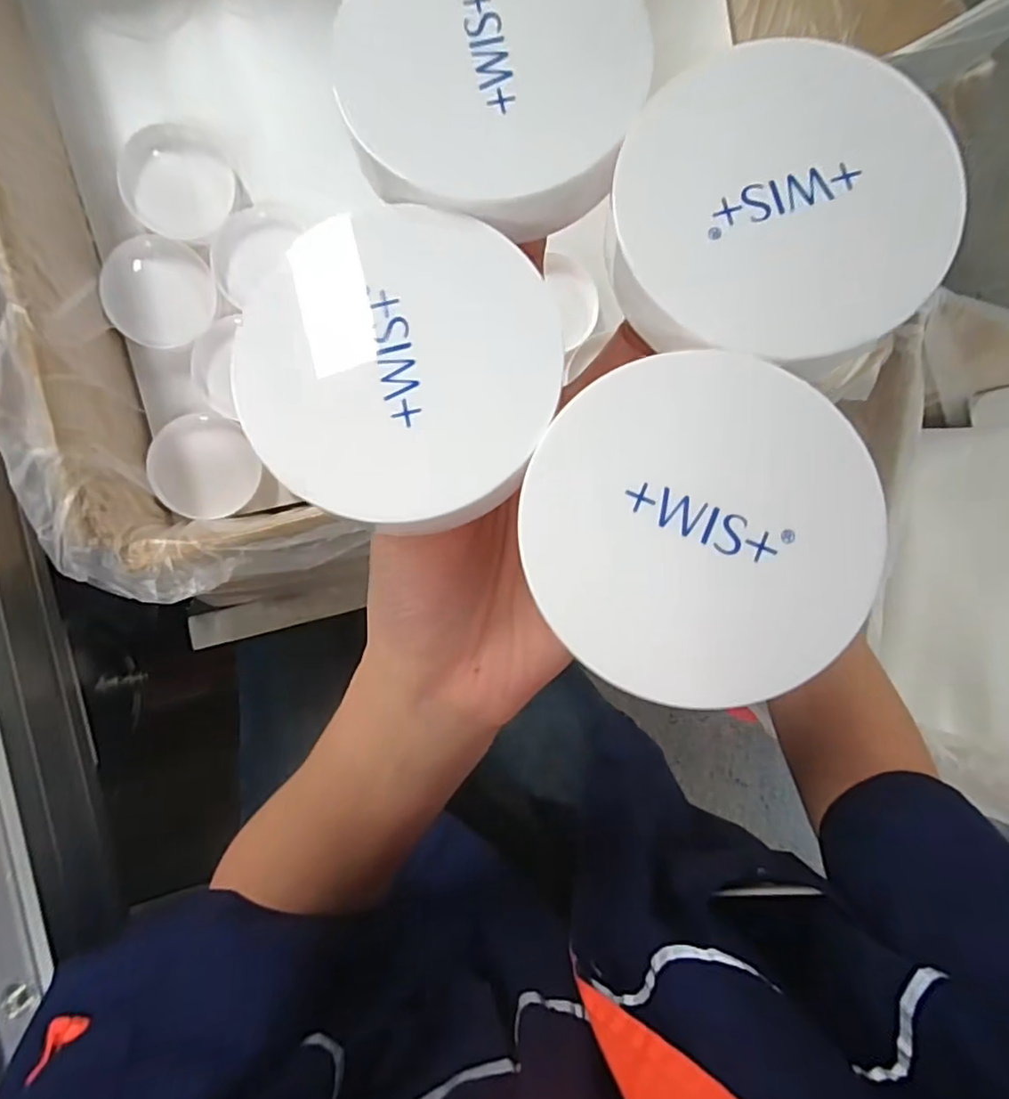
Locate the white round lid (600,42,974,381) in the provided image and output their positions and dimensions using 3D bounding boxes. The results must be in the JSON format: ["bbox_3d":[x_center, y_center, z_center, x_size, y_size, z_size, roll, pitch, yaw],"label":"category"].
[{"bbox_3d":[0.064,-0.080,0.138,0.072,0.011,0.076,0,84,-5],"label":"white round lid"}]

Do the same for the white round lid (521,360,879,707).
[{"bbox_3d":[0.042,-0.005,0.131,0.071,0.011,0.072,0,84,-5],"label":"white round lid"}]

